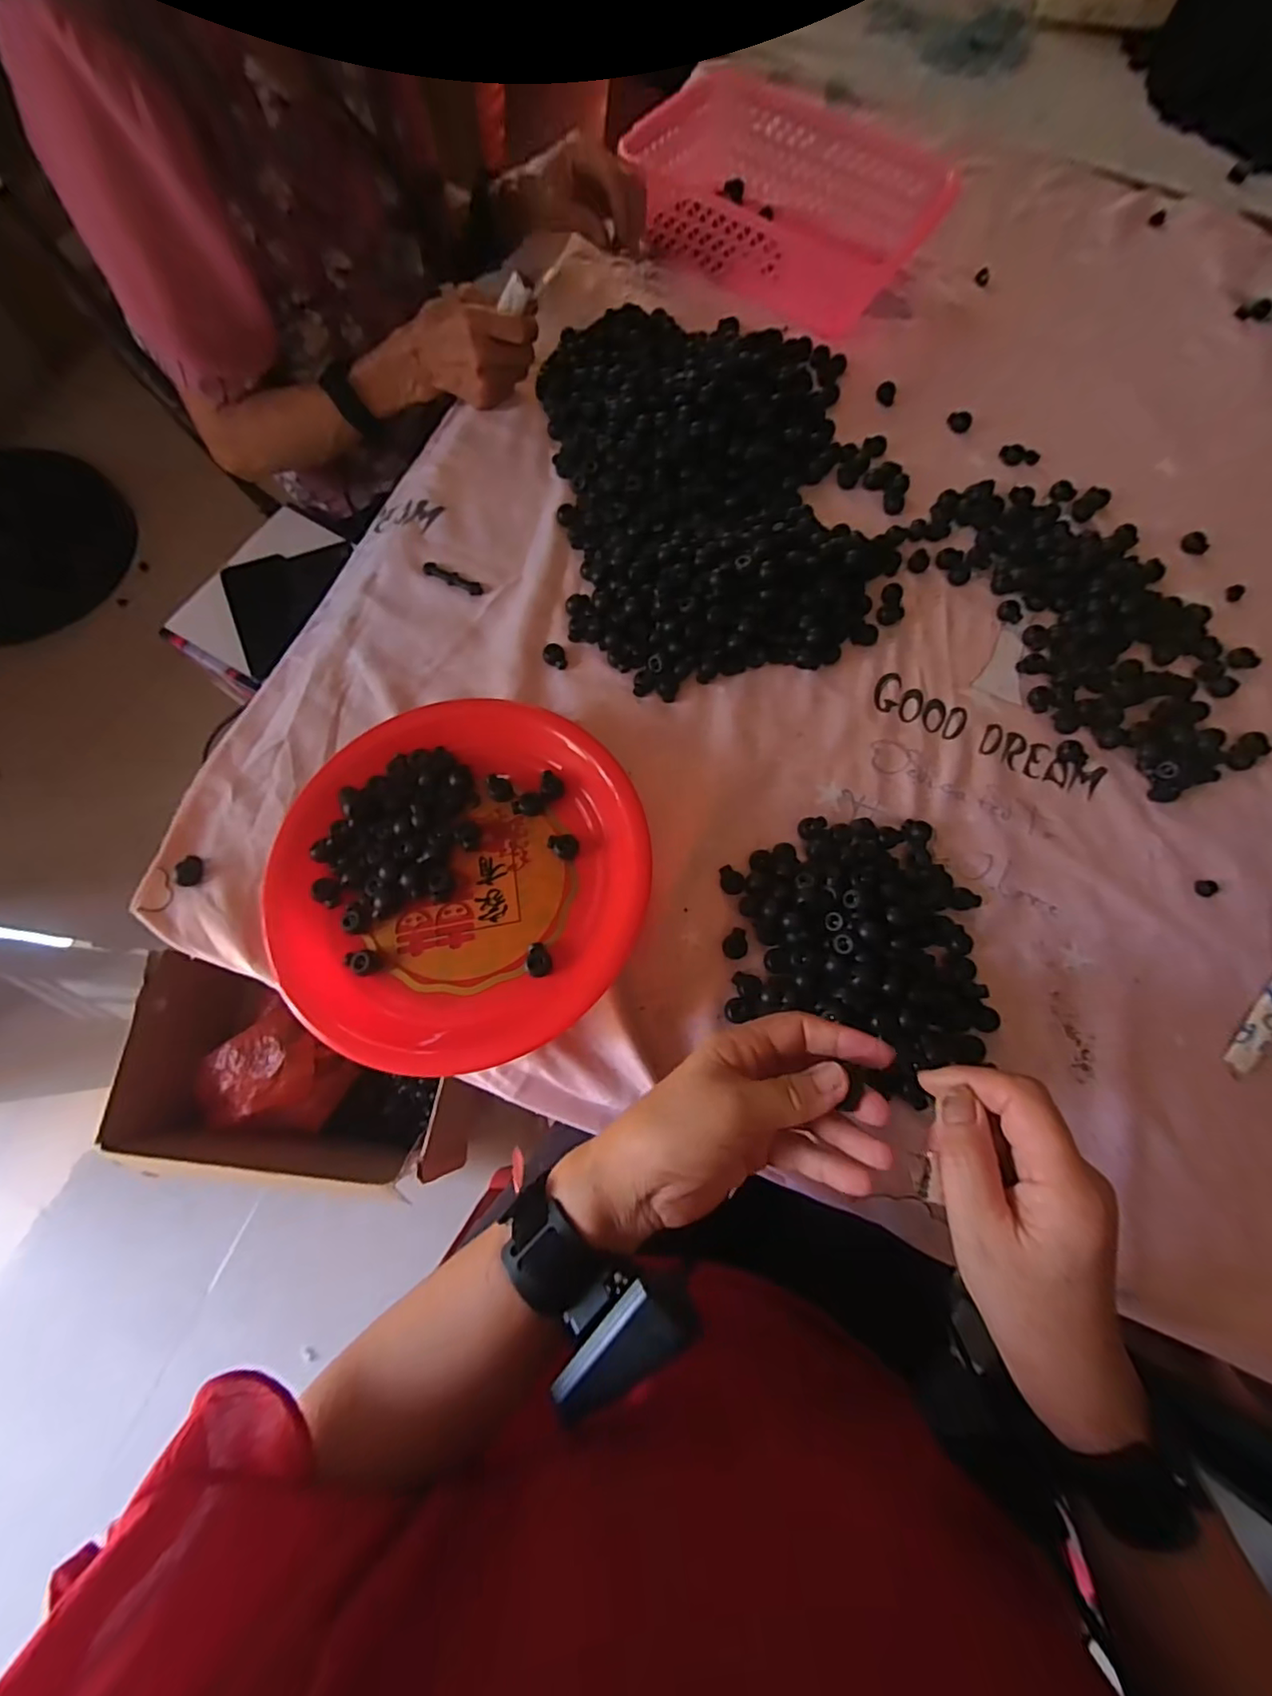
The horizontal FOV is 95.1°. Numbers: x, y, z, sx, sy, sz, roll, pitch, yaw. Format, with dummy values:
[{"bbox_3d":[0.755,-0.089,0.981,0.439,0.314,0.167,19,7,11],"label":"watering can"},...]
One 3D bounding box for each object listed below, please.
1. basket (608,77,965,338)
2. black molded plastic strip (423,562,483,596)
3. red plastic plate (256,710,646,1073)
[{"bbox_3d":[0.155,-0.688,0.623,0.305,0.066,0.203,33,76,7],"label":"basket"},{"bbox_3d":[-0.161,-0.238,0.511,0.057,0.004,0.014,24,75,5],"label":"black molded plastic strip"},{"bbox_3d":[-0.130,0.009,0.421,0.276,0.049,0.252,0,75,-1],"label":"red plastic plate"}]

